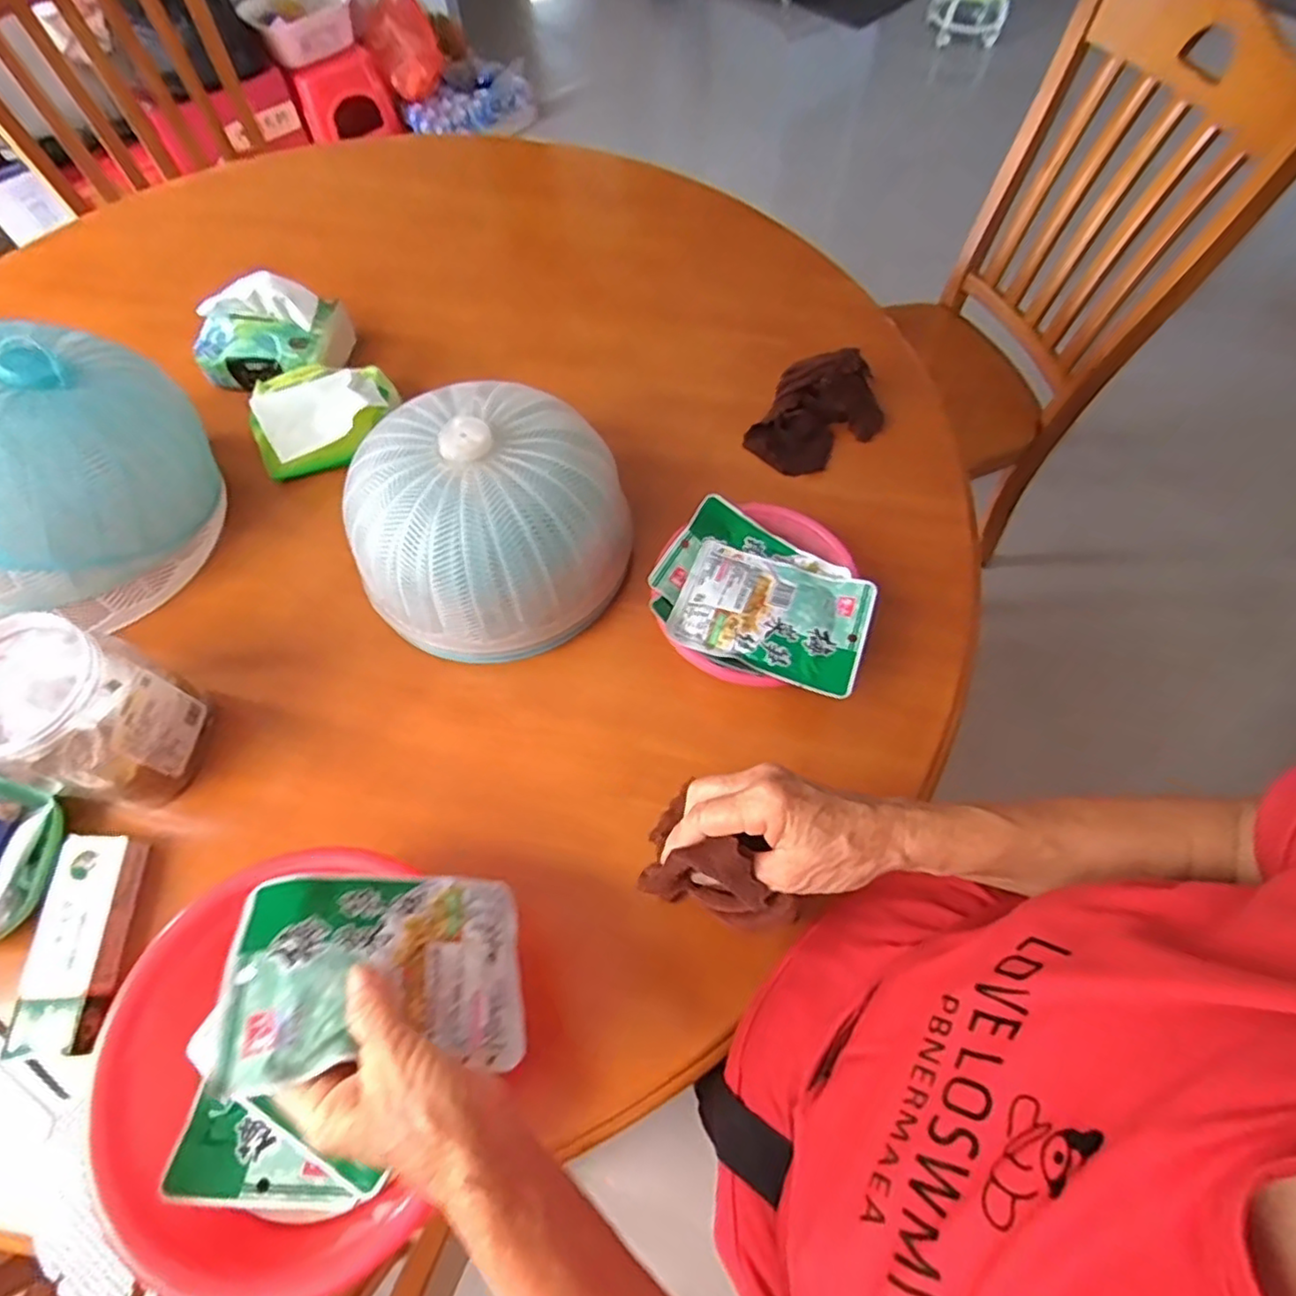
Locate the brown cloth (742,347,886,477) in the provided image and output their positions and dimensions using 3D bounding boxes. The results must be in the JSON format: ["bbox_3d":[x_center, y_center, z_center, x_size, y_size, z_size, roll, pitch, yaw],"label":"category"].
[{"bbox_3d":[0.168,-0.242,0.690,0.133,0.061,0.092,-32,68,-15],"label":"brown cloth"}]

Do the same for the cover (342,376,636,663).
[{"bbox_3d":[-0.129,-0.111,0.587,0.226,0.138,0.215,-7,64,-4],"label":"cover"}]

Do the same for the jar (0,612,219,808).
[{"bbox_3d":[-0.413,0.051,0.506,0.102,0.142,0.107,0,64,0],"label":"jar"}]

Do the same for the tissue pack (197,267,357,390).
[{"bbox_3d":[-0.408,-0.335,0.735,0.146,0.092,0.095,0,64,0],"label":"tissue pack"}]

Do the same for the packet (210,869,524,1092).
[{"bbox_3d":[-0.144,0.174,0.374,0.145,0.018,0.108,9,38,-22],"label":"packet"}]

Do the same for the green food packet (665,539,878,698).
[{"bbox_3d":[0.102,-0.029,0.564,0.153,0.016,0.111,19,65,9],"label":"green food packet"}]

